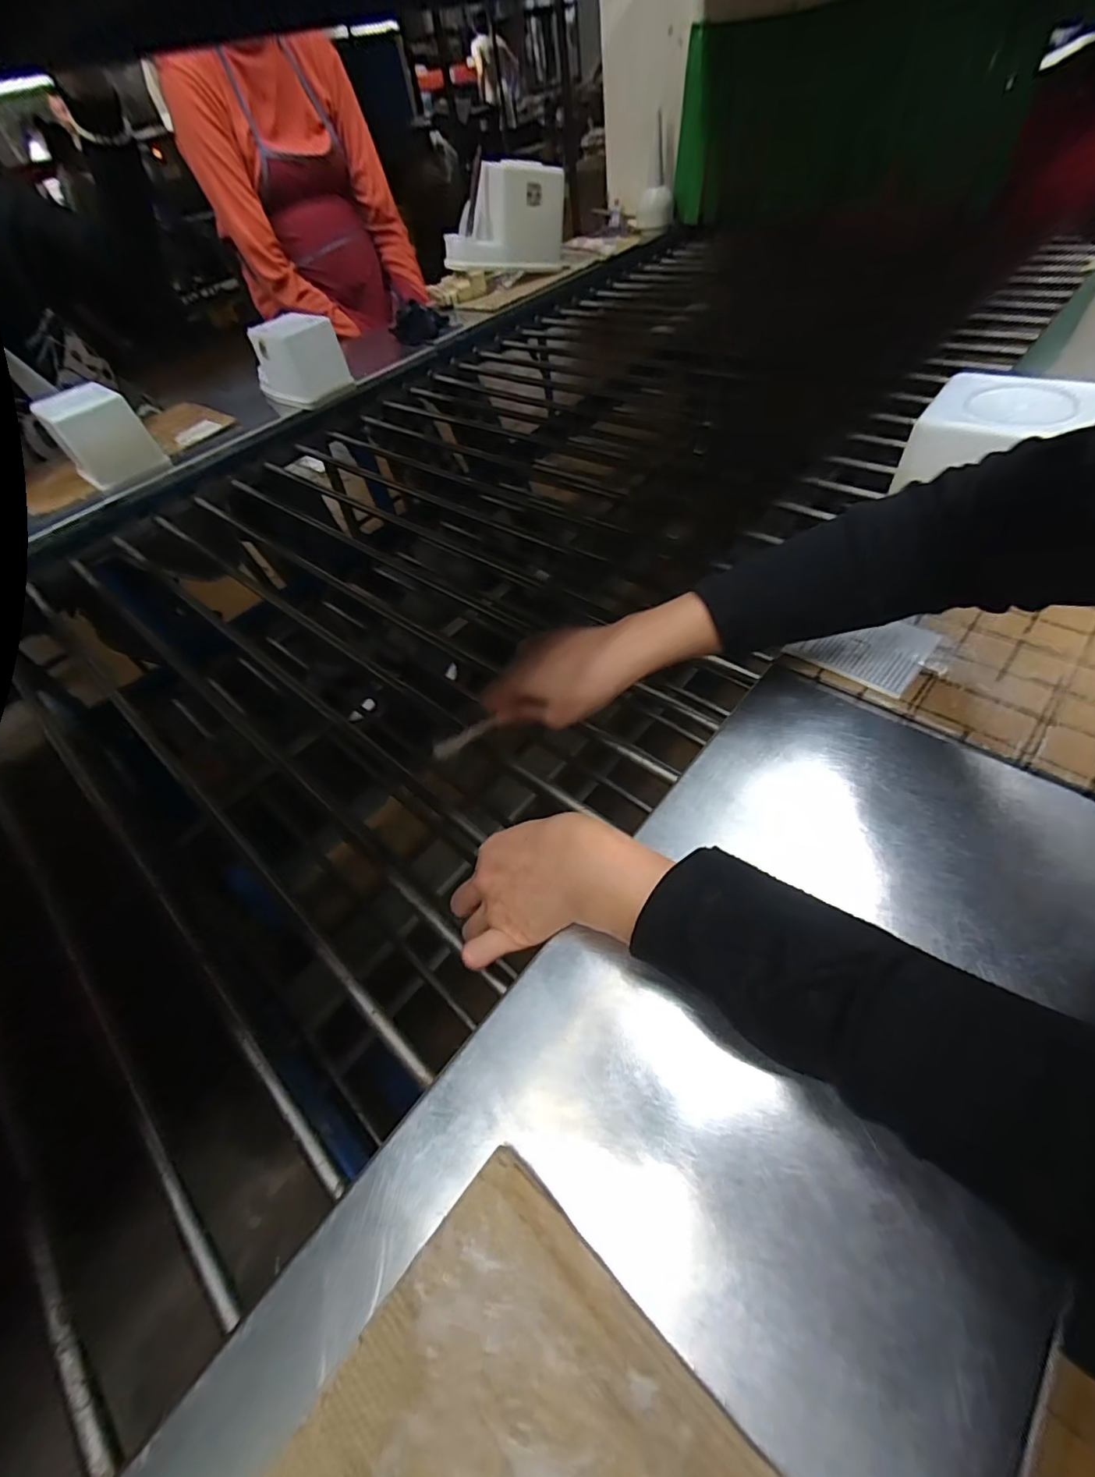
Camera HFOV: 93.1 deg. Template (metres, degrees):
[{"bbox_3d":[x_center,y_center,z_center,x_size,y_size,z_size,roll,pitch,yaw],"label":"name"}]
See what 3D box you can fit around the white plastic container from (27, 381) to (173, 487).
[{"bbox_3d":[-0.643,-0.438,0.751,0.108,0.103,0.080,-39,56,-19],"label":"white plastic container"}]

